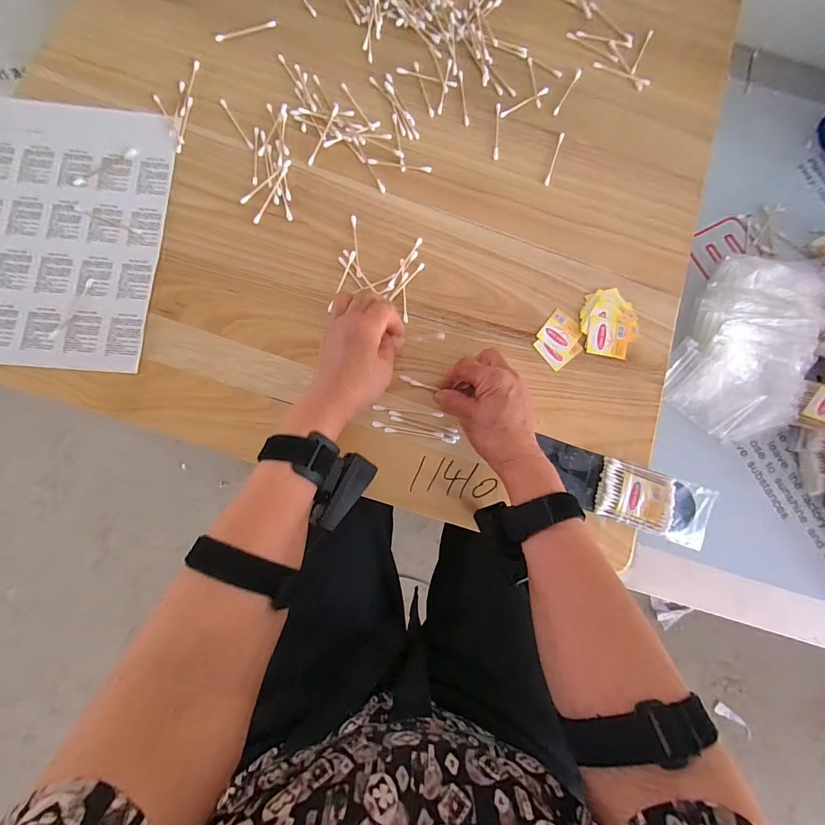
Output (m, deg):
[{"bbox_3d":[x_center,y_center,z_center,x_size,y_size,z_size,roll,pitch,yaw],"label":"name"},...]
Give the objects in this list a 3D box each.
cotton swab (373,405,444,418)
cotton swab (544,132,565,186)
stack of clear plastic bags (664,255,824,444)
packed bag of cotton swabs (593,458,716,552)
[{"bbox_3d":[-0.004,-0.001,0.396,0.073,0.004,0.005,7,82,-4],"label":"cotton swab"},{"bbox_3d":[0.169,-0.300,0.455,0.007,0.004,0.073,19,82,-2],"label":"cotton swab"},{"bbox_3d":[0.407,-0.087,0.472,0.153,0.045,0.235,23,81,1],"label":"stack of clear plastic bags"},{"bbox_3d":[0.250,0.093,0.400,0.115,0.014,0.061,19,82,-2],"label":"packed bag of cotton swabs"}]

